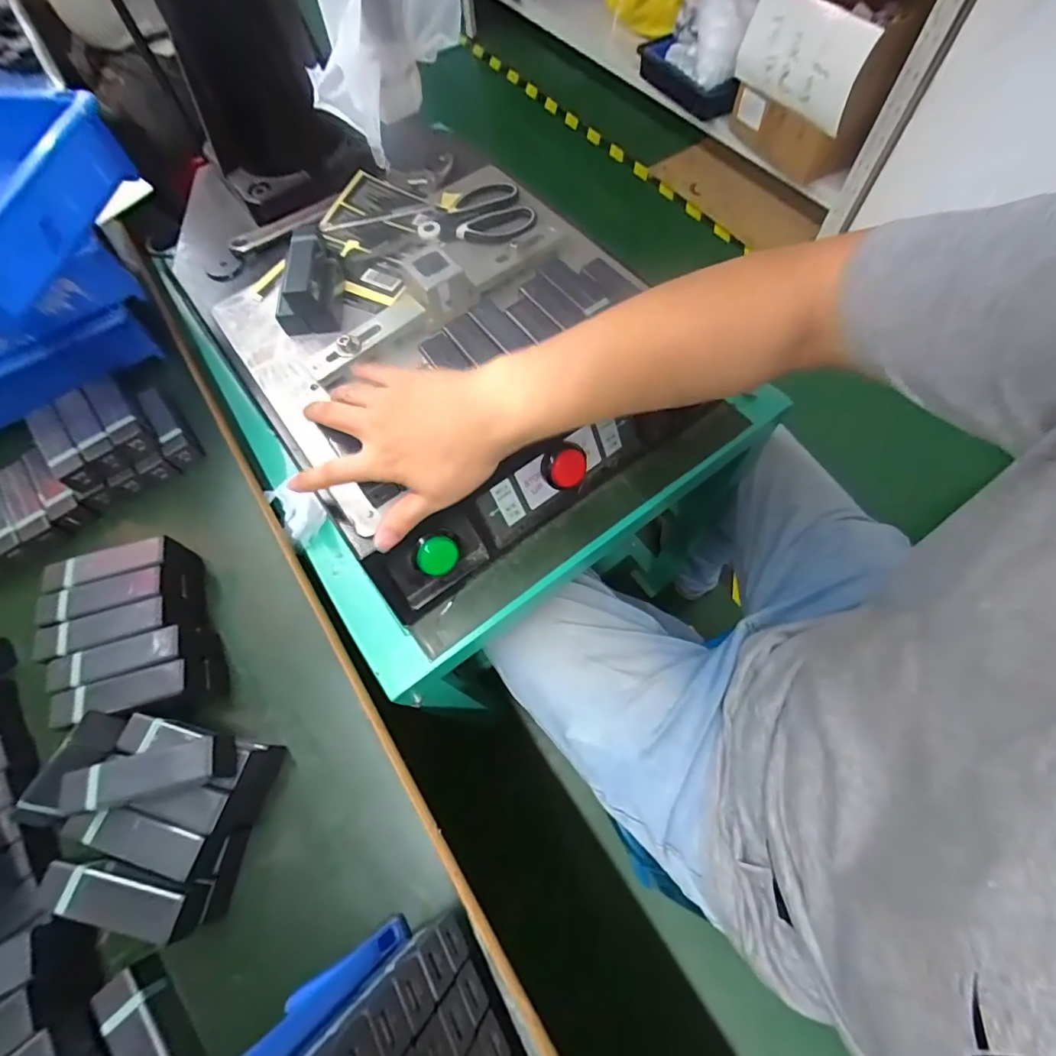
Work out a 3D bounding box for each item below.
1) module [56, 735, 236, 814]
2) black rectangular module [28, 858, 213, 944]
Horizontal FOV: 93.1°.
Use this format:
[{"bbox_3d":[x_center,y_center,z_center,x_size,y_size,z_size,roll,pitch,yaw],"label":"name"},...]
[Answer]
[{"bbox_3d":[-0.236,0.154,0.312,0.090,0.032,0.026,-14,66,-3],"label":"module"},{"bbox_3d":[-0.247,0.225,0.309,0.099,0.029,0.030,9,67,7],"label":"black rectangular module"}]

